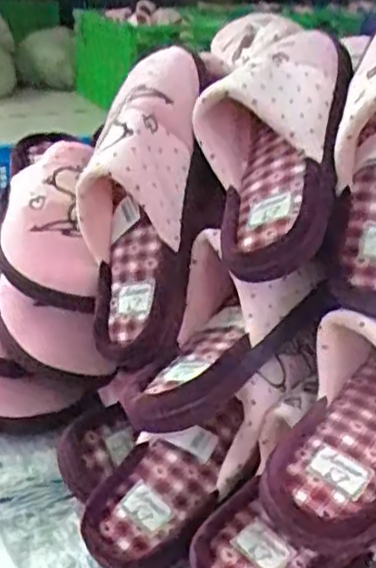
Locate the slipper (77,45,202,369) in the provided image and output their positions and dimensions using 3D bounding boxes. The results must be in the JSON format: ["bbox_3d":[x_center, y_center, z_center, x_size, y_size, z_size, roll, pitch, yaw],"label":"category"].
[{"bbox_3d":[-0.032,-0.064,0.555,0.100,0.243,0.078,5,-2,7],"label":"slipper"}]

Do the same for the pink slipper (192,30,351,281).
[{"bbox_3d":[0.058,-0.108,0.542,0.106,0.071,0.232,12,53,6],"label":"pink slipper"}]

